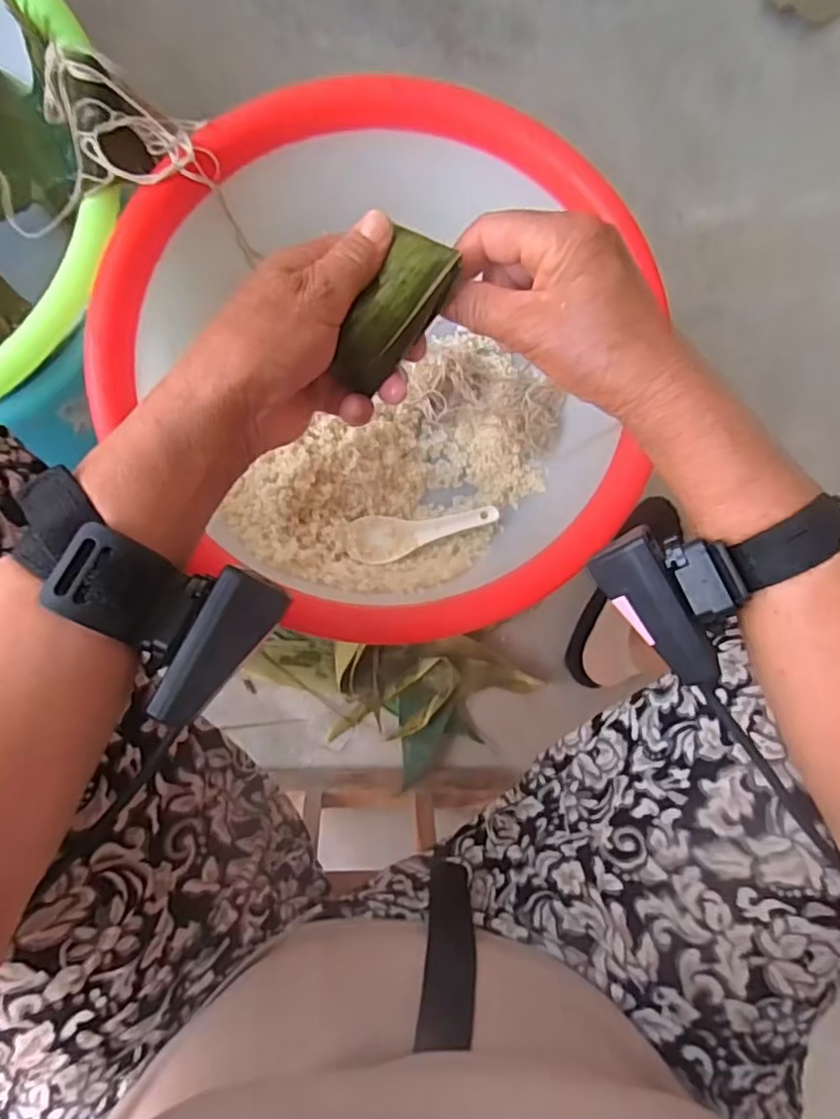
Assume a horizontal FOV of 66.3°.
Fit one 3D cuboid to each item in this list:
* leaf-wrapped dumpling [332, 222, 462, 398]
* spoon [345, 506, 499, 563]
[{"bbox_3d":[-0.014,-0.115,0.300,0.032,0.024,0.074,35,105,-1],"label":"leaf-wrapped dumpling"},{"bbox_3d":[0.004,-0.019,0.498,0.119,0.025,0.035,-6,85,-6],"label":"spoon"}]

